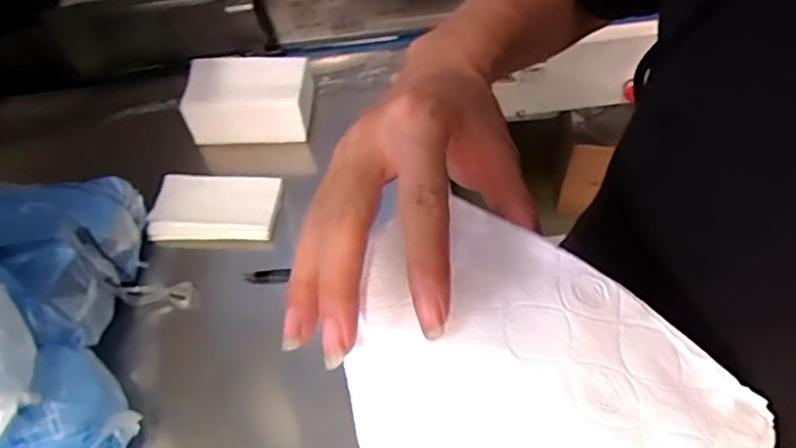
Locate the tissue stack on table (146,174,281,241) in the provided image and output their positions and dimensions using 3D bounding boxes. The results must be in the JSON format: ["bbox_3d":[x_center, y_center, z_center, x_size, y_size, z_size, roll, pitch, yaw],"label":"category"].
[{"bbox_3d":[-0.225,-0.022,0.791,0.155,0.023,0.088,0,58,5],"label":"tissue stack on table"}]

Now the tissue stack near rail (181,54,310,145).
[{"bbox_3d":[-0.196,-0.160,0.848,0.160,0.090,0.091,-6,58,1],"label":"tissue stack near rail"}]

